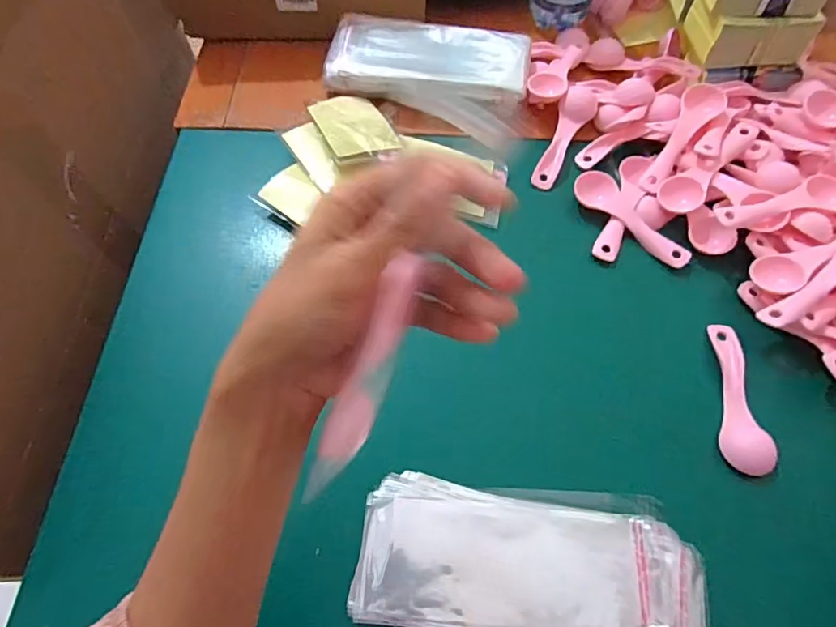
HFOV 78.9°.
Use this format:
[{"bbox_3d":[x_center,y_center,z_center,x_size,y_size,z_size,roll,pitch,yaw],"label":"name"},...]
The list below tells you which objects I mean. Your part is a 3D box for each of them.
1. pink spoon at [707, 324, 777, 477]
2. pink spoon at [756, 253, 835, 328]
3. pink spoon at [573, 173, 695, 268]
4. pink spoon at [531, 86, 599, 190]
[{"bbox_3d":[0.232,0.060,0.371,0.031,0.019,0.113,7,64,2],"label":"pink spoon"},{"bbox_3d":[0.306,-0.024,0.379,0.115,0.014,0.027,-33,68,-2],"label":"pink spoon"},{"bbox_3d":[0.185,-0.082,0.441,0.028,0.016,0.115,-38,70,-18],"label":"pink spoon"},{"bbox_3d":[0.140,-0.167,0.479,0.032,0.027,0.113,22,65,9],"label":"pink spoon"}]

